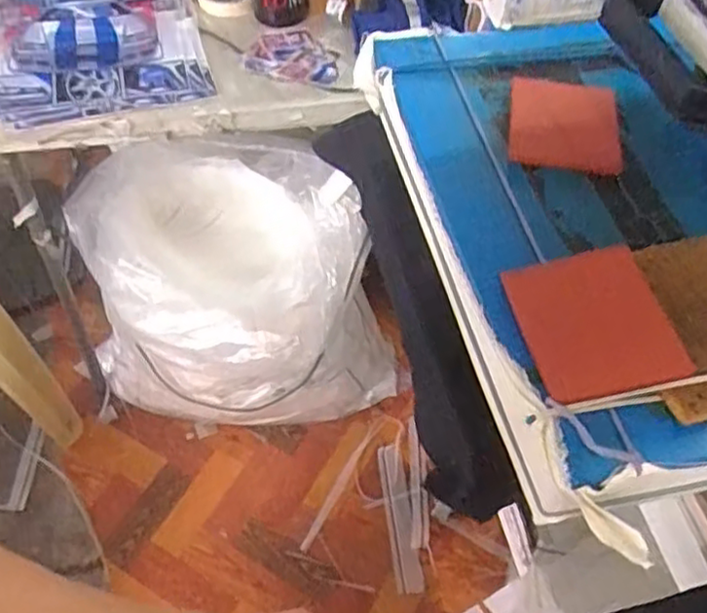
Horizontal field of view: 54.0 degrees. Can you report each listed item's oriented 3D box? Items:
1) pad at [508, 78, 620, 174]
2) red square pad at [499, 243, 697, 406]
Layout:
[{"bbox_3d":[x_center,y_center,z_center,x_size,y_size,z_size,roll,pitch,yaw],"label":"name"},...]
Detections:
[{"bbox_3d":[0.160,-0.139,0.526,0.082,0.006,0.099,9,53,3],"label":"pad"},{"bbox_3d":[0.136,0.007,0.397,0.079,0.006,0.092,-13,56,-2],"label":"red square pad"}]

